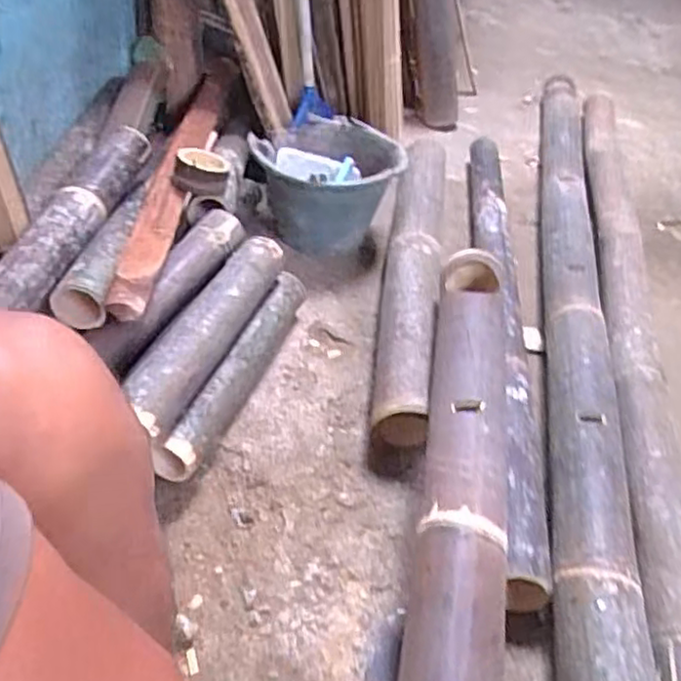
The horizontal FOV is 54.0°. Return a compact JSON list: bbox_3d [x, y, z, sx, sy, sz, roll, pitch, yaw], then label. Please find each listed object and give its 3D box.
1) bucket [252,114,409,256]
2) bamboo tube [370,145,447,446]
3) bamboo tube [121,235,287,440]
[{"bbox_3d":[-0.027,-0.264,1.185,0.233,0.174,0.234,4,42,-4],"label":"bucket"},{"bbox_3d":[0.119,-0.119,1.097,0.088,0.111,0.720,10,42,3],"label":"bamboo tube"},{"bbox_3d":[-0.165,-0.021,0.837,0.062,0.050,0.357,16,41,9],"label":"bamboo tube"}]

